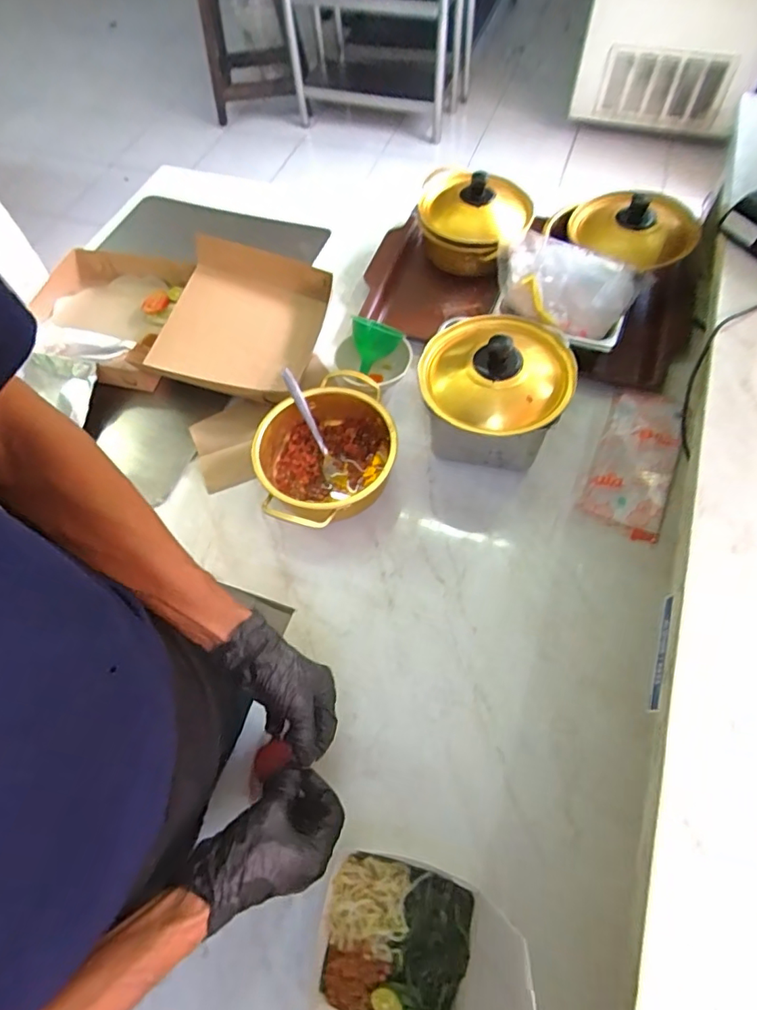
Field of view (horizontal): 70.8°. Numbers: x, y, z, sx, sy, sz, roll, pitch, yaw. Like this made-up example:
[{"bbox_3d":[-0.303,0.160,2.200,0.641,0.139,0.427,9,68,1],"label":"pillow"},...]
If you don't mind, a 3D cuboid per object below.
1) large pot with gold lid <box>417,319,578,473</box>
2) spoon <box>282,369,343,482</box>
[{"bbox_3d":[0.139,-0.135,0.655,0.164,0.174,0.161,-1,62,3],"label":"large pot with gold lid"},{"bbox_3d":[-0.087,-0.104,0.692,0.028,0.025,0.148,-26,100,-10],"label":"spoon"}]

